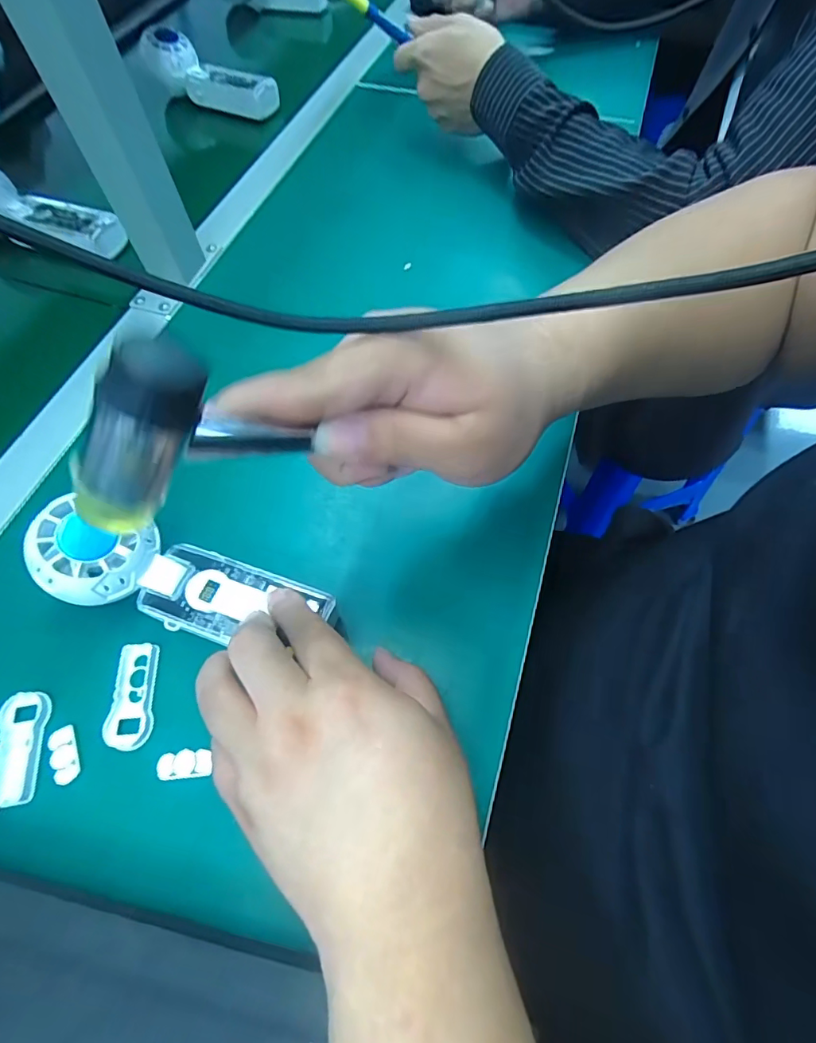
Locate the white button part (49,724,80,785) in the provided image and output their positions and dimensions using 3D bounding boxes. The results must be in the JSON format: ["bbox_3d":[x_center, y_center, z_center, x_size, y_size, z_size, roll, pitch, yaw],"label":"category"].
[{"bbox_3d":[-0.186,0.125,0.264,0.014,0.004,0.029,-21,62,-12],"label":"white button part"}]

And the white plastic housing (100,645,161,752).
[{"bbox_3d":[-0.155,0.098,0.278,0.023,0.010,0.056,-1,59,0],"label":"white plastic housing"}]

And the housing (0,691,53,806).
[{"bbox_3d":[-0.211,0.121,0.264,0.023,0.007,0.055,-6,59,-4],"label":"housing"}]

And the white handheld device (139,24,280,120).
[{"bbox_3d":[-0.226,-0.524,0.582,0.158,0.069,0.050,19,61,11],"label":"white handheld device"}]

